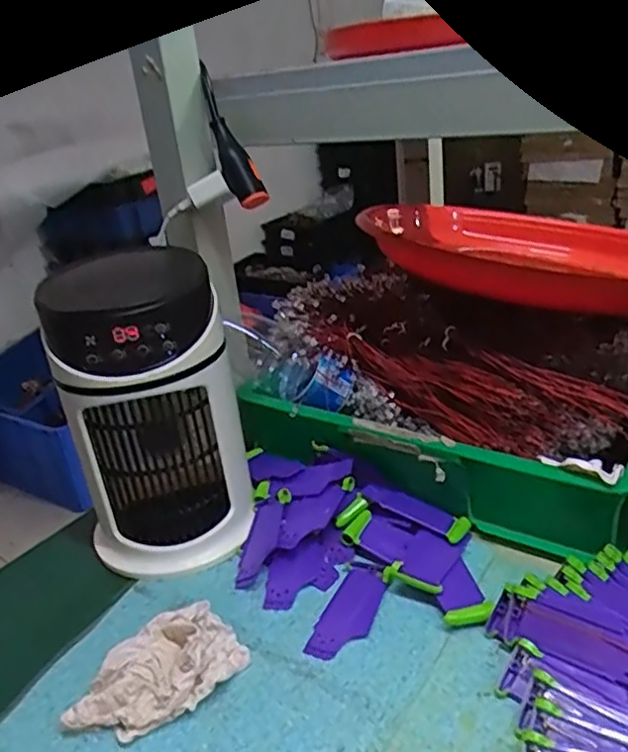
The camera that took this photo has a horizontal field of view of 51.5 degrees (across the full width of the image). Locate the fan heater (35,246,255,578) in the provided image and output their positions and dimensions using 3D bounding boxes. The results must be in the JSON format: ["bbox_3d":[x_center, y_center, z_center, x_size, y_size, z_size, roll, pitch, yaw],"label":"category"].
[{"bbox_3d":[-0.129,0.028,0.533,0.131,0.228,0.123,-6,24,3],"label":"fan heater"}]

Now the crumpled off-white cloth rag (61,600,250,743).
[{"bbox_3d":[-0.100,0.193,0.421,0.062,0.028,0.107,16,33,42],"label":"crumpled off-white cloth rag"}]

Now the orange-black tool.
[{"bbox_3d":[-0.070,-0.194,0.525,0.028,0.120,0.021,-22,-1,-30],"label":"orange-black tool"}]

